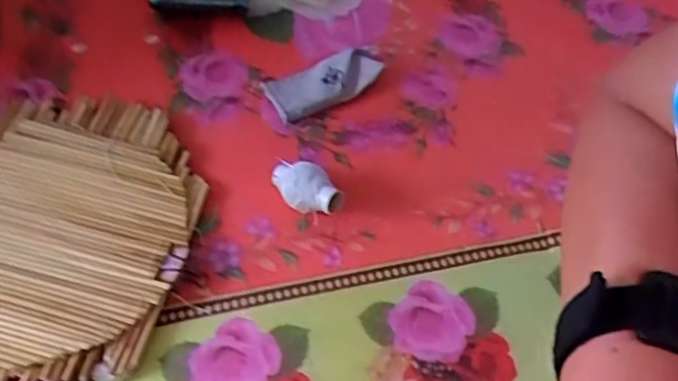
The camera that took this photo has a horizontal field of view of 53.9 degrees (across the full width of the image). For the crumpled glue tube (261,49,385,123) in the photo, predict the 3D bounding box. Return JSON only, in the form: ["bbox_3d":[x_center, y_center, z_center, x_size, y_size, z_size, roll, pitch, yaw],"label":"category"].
[{"bbox_3d":[-0.021,-0.151,0.949,0.164,0.029,0.086,-19,53,9],"label":"crumpled glue tube"}]

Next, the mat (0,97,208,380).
[{"bbox_3d":[-0.352,0.046,0.818,0.334,0.029,0.402,13,57,8],"label":"mat"}]

